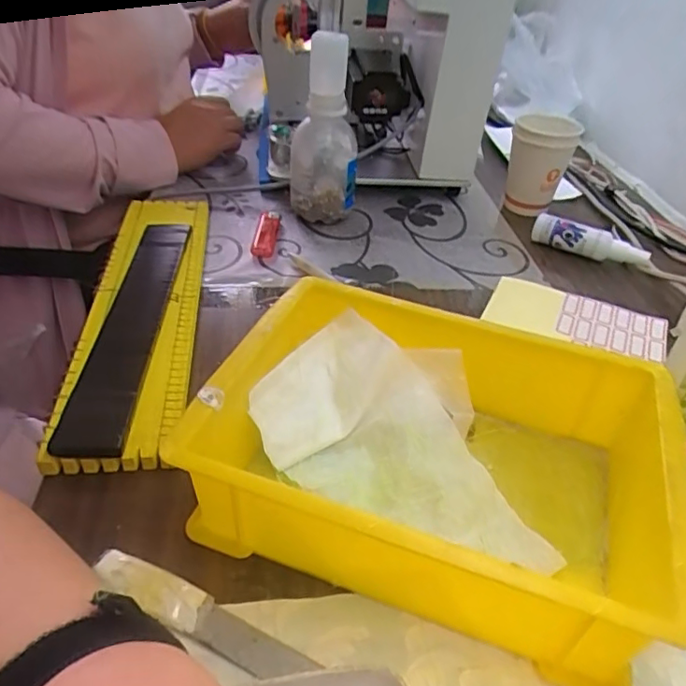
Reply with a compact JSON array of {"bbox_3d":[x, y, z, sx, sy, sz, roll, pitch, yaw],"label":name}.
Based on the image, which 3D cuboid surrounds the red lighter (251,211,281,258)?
[{"bbox_3d":[-0.078,-0.114,0.584,0.022,0.010,0.096,2,39,-1],"label":"red lighter"}]

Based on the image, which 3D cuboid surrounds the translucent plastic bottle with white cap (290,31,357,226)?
[{"bbox_3d":[-0.020,-0.214,0.593,0.067,0.188,0.072,-2,39,-7],"label":"translucent plastic bottle with white cap"}]

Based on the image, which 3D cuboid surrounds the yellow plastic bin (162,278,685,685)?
[{"bbox_3d":[0.052,0.063,0.324,0.236,0.075,0.169,15,40,14],"label":"yellow plastic bin"}]

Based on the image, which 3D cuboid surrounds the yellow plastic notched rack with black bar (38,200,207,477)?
[{"bbox_3d":[-0.161,-0.034,0.470,0.081,0.033,0.339,-3,39,-8],"label":"yellow plastic notched rack with black bar"}]

